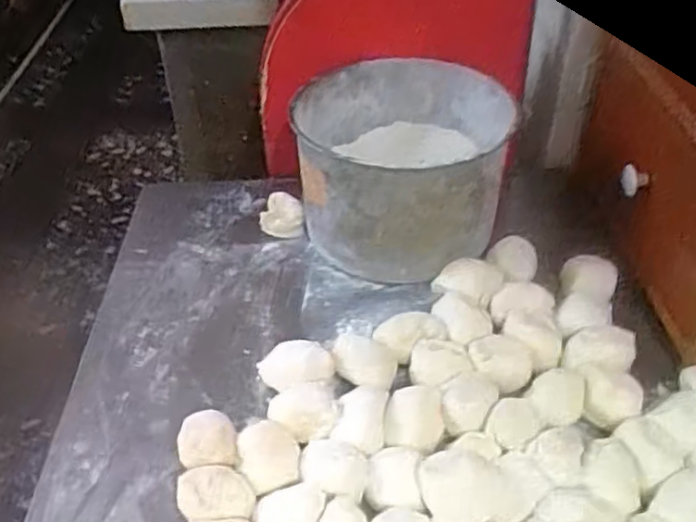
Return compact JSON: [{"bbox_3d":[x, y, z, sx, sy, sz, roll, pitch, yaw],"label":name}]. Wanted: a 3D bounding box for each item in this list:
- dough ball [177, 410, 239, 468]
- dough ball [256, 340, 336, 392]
[{"bbox_3d":[-0.106,0.140,0.517,0.045,0.031,0.056,-8,41,-8],"label":"dough ball"},{"bbox_3d":[-0.044,0.087,0.569,0.063,0.029,0.044,-4,41,-3],"label":"dough ball"}]

